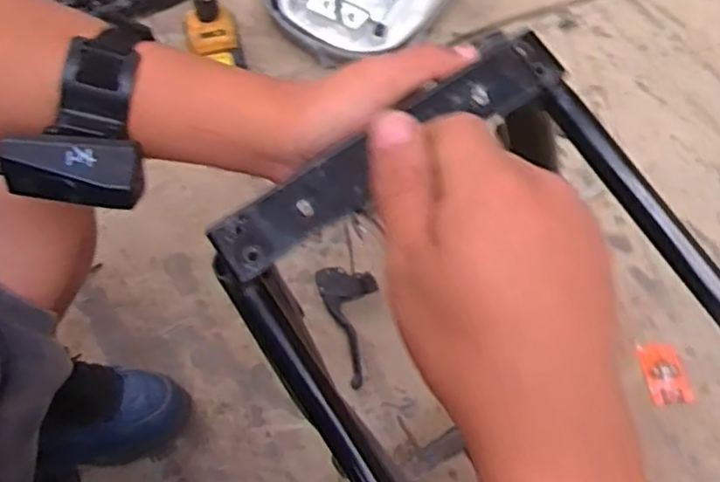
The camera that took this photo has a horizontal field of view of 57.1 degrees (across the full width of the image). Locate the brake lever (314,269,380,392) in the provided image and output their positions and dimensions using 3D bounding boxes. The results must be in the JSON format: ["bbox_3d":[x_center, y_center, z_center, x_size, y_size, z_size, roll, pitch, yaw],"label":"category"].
[{"bbox_3d":[0.000,0.100,0.849,0.075,0.038,0.161,-17,65,-10],"label":"brake lever"}]

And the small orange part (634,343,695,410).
[{"bbox_3d":[0.380,0.166,0.829,0.047,0.019,0.078,-7,64,-7],"label":"small orange part"}]

